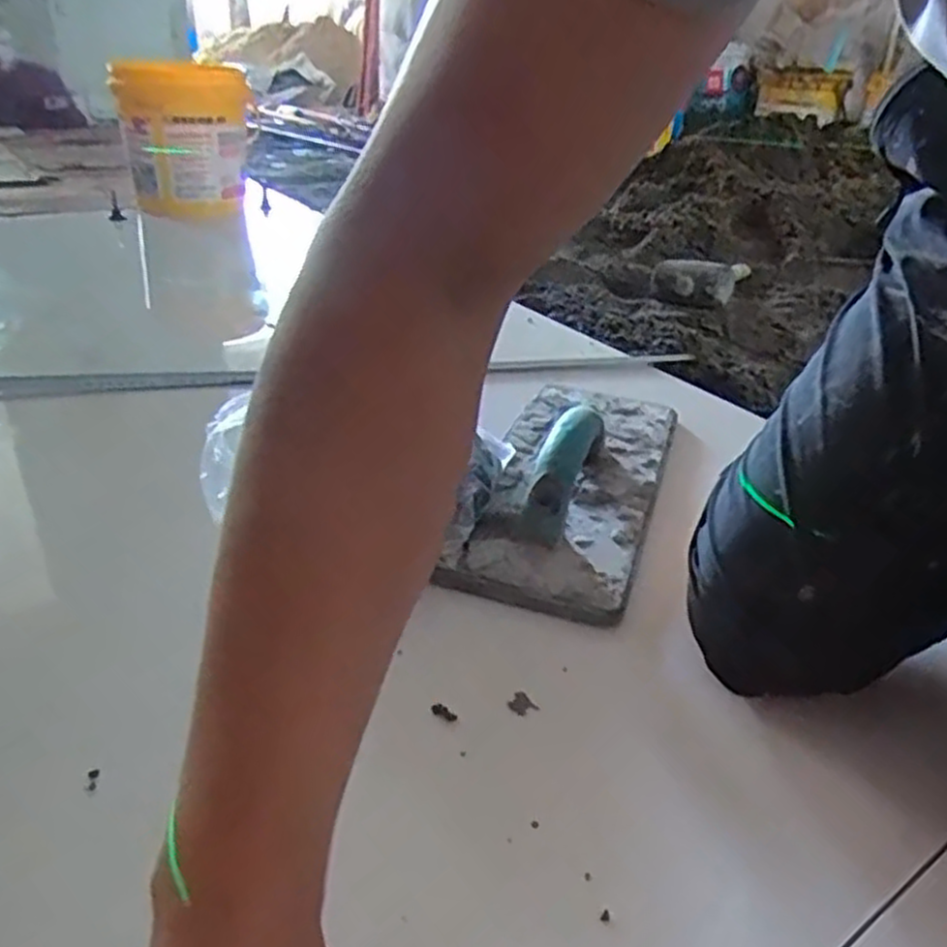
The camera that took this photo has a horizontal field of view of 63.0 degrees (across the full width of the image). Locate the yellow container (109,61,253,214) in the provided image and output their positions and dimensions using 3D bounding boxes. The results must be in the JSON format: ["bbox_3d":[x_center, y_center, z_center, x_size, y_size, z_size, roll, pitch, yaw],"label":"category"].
[{"bbox_3d":[-0.559,-0.649,1.499,0.241,0.251,0.199,-3,30,-11],"label":"yellow container"}]

